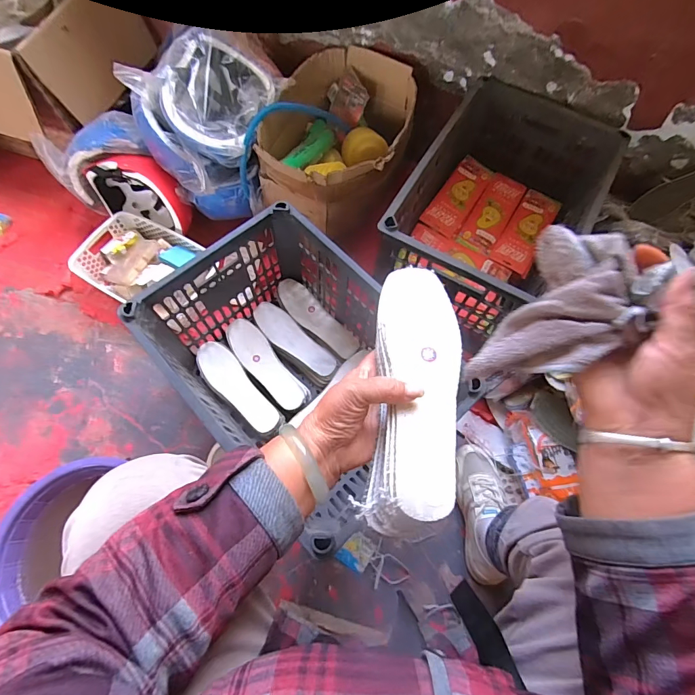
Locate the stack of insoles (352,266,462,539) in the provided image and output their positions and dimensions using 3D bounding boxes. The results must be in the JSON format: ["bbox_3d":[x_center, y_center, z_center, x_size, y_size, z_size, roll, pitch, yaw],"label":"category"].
[{"bbox_3d":[0.063,0.037,0.351,0.078,0.028,0.243,6,69,1],"label":"stack of insoles"}]

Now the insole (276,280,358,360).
[{"bbox_3d":[-0.069,-0.064,0.848,0.061,0.026,0.223,-42,75,-16],"label":"insole"}]

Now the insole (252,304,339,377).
[{"bbox_3d":[-0.119,-0.018,0.835,0.222,0.010,0.066,40,72,13],"label":"insole"}]

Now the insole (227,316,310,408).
[{"bbox_3d":[-0.173,0.034,0.806,0.069,0.010,0.235,-37,74,-15],"label":"insole"}]

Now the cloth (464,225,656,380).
[{"bbox_3d":[0.166,-0.022,0.295,0.081,0.101,0.097,28,70,9],"label":"cloth"}]

